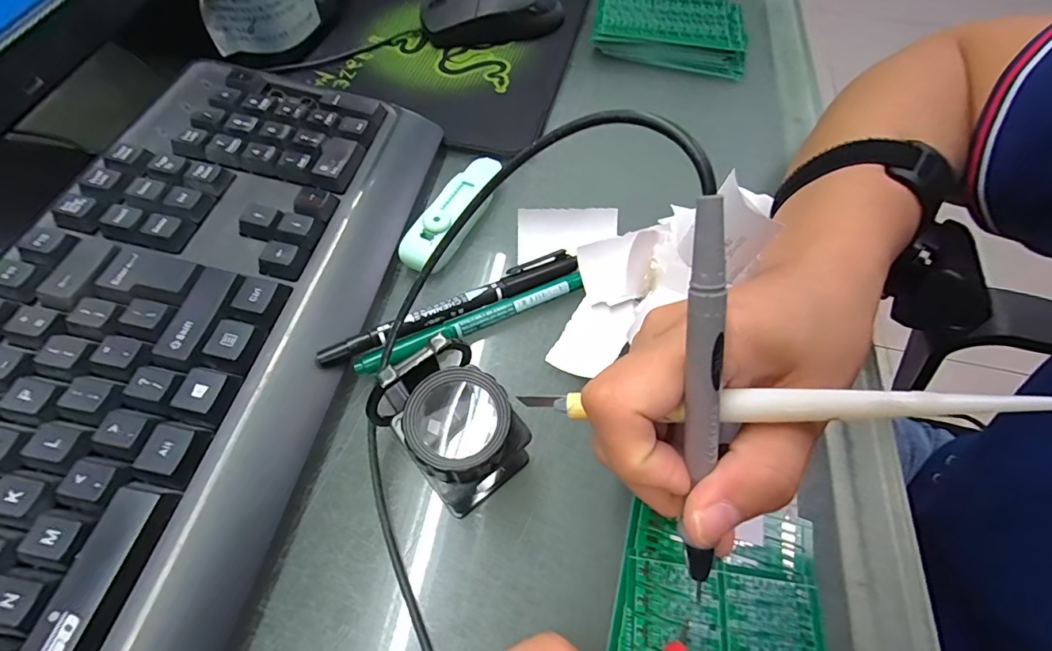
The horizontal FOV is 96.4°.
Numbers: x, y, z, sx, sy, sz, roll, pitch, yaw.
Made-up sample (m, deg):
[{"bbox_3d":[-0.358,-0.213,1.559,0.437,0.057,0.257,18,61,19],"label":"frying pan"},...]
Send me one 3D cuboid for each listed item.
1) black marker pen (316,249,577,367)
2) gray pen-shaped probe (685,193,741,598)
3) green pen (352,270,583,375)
[{"bbox_3d":[-0.035,-0.012,0.236,0.136,0.012,0.014,-25,63,-15],"label":"black marker pen"},{"bbox_3d":[0.053,0.027,0.137,0.011,0.124,0.007,-9,21,-7],"label":"gray pen-shaped probe"},{"bbox_3d":[-0.025,-0.003,0.237,0.122,0.013,0.011,-25,63,-15],"label":"green pen"}]

